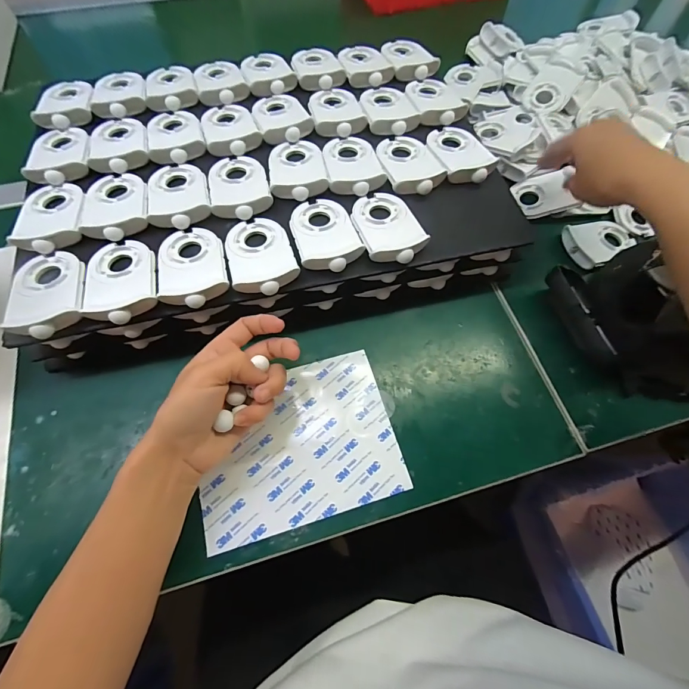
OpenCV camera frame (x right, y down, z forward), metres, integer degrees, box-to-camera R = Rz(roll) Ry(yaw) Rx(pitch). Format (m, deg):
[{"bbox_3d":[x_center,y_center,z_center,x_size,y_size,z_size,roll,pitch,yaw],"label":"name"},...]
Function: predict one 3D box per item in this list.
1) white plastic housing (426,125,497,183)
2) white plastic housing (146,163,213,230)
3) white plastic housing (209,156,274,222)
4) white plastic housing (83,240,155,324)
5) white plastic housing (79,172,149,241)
[{"bbox_3d":[0.125,-0.209,0.393,0.057,0.012,0.088,-19,67,-10],"label":"white plastic housing"},{"bbox_3d":[-0.165,-0.153,0.359,0.058,0.013,0.093,-12,66,-7],"label":"white plastic housing"},{"bbox_3d":[-0.108,-0.164,0.367,0.058,0.013,0.089,-14,66,-8],"label":"white plastic housing"},{"bbox_3d":[-0.197,-0.059,0.316,0.058,0.013,0.087,-15,66,-8],"label":"white plastic housing"},{"bbox_3d":[-0.225,-0.141,0.353,0.060,0.014,0.093,-17,66,-9],"label":"white plastic housing"}]

